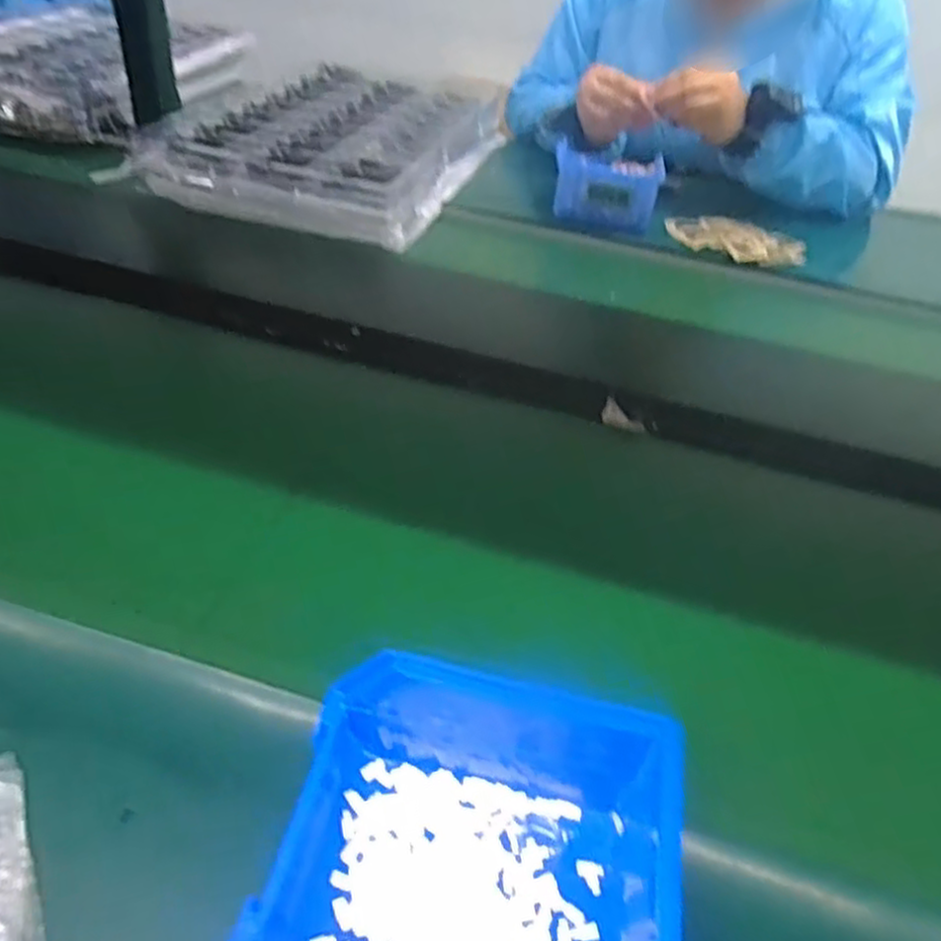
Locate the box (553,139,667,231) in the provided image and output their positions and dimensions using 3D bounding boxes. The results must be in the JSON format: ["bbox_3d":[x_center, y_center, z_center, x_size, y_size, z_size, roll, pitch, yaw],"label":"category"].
[{"bbox_3d":[0.158,-0.333,0.867,0.125,0.065,0.083,16,41,10],"label":"box"}]

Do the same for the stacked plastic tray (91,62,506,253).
[{"bbox_3d":[-0.150,-0.420,0.933,0.339,0.046,0.474,19,41,13],"label":"stacked plastic tray"}]

